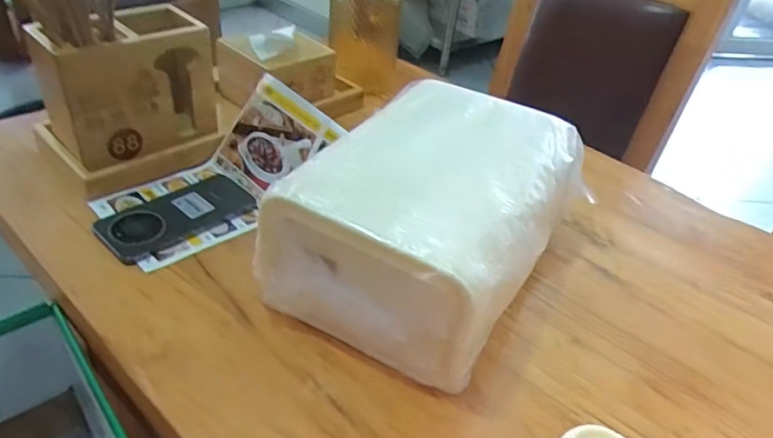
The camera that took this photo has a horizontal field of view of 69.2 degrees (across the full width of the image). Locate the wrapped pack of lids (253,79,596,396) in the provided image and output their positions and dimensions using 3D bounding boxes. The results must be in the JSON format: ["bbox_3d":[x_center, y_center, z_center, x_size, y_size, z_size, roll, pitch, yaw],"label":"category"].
[{"bbox_3d":[0.047,-0.001,0.552,0.206,0.149,0.299,25,40,19],"label":"wrapped pack of lids"}]

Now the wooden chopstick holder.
[{"bbox_3d":[-0.286,-0.136,0.631,0.180,0.151,0.123,-22,47,-34],"label":"wooden chopstick holder"}]

